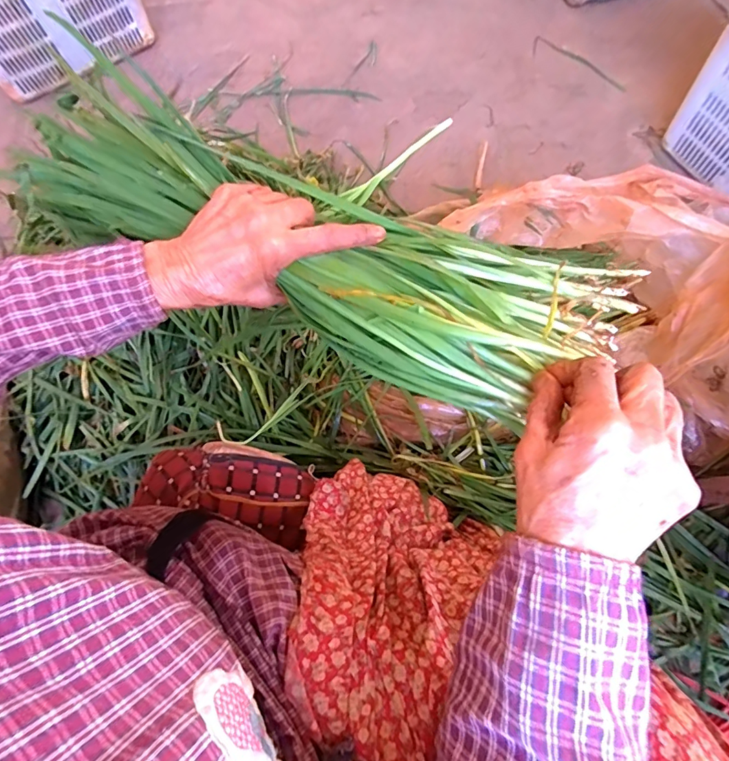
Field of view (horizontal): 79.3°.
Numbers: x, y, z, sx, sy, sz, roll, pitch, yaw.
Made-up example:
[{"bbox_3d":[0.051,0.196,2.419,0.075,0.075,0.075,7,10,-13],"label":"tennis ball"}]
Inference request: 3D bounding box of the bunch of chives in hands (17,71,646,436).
[{"bbox_3d":[-0.042,-0.122,0.349,0.478,0.056,0.176,28,71,13],"label":"bunch of chives in hands"}]

